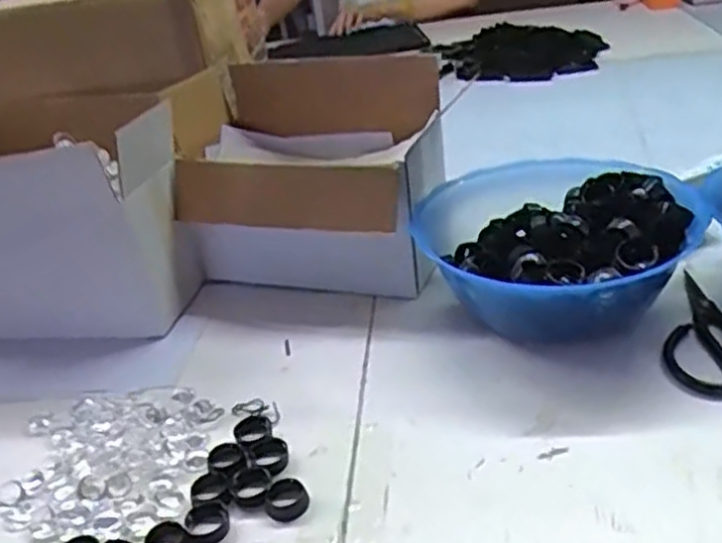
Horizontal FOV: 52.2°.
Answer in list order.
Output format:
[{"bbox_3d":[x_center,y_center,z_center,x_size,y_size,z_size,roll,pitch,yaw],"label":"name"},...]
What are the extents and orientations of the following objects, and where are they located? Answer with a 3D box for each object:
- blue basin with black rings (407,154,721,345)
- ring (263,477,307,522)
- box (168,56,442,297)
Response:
[{"bbox_3d":[0.172,-0.024,0.654,0.225,0.094,0.227,-6,30,3],"label":"blue basin with black rings"},{"bbox_3d":[-0.051,0.152,0.497,0.029,0.009,0.031,-6,29,3],"label":"ring"},{"bbox_3d":[-0.044,-0.100,0.753,0.254,0.196,0.168,6,31,23],"label":"box"}]

